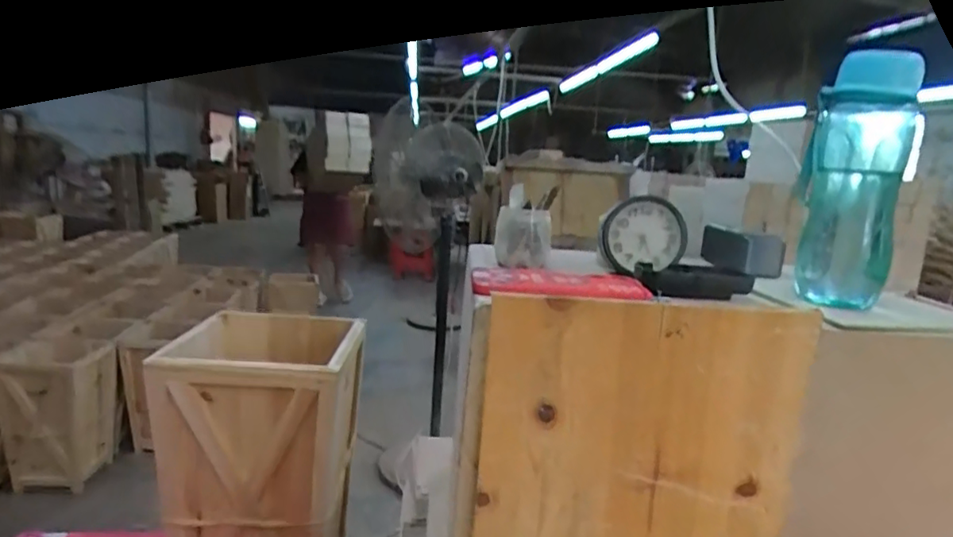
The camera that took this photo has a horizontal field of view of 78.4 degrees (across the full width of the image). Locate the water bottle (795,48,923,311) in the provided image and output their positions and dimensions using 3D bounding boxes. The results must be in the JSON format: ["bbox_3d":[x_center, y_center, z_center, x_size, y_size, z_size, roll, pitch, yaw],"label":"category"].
[{"bbox_3d":[0.369,-0.084,0.570,0.084,0.238,0.082,10,13,32],"label":"water bottle"}]

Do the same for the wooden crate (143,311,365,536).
[{"bbox_3d":[-0.333,0.315,0.927,0.251,0.439,0.258,3,11,-3],"label":"wooden crate"}]

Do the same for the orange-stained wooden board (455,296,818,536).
[{"bbox_3d":[0.134,0.211,0.530,0.292,0.366,0.026,3,11,1],"label":"orange-stained wooden board"}]

